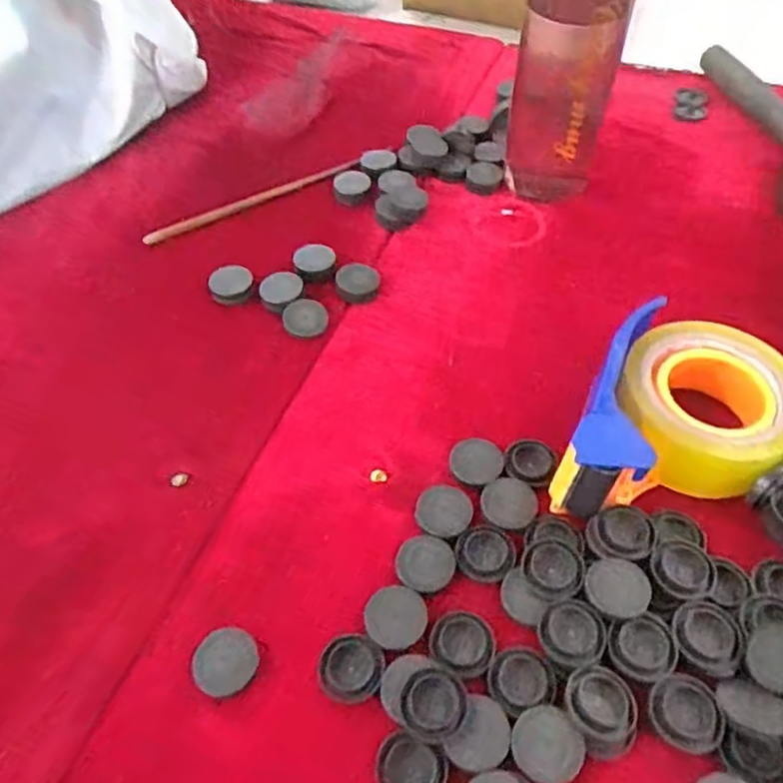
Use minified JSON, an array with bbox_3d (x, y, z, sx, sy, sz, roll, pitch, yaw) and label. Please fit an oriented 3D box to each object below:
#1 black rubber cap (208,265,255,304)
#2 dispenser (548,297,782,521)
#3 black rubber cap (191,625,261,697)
[{"bbox_3d":[-0.122,-0.082,0.498,0.033,0.011,0.036,0,52,0],"label":"black rubber cap"},{"bbox_3d":[0.175,0.019,0.379,0.116,0.047,0.156,23,57,18],"label":"dispenser"},{"bbox_3d":[-0.085,0.139,0.334,0.032,0.005,0.033,0,52,0],"label":"black rubber cap"}]

